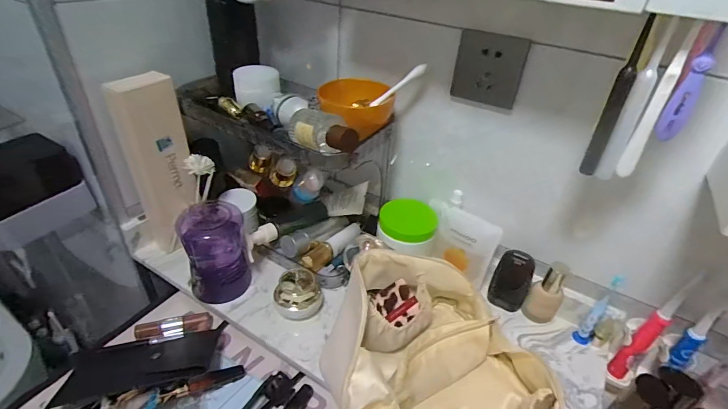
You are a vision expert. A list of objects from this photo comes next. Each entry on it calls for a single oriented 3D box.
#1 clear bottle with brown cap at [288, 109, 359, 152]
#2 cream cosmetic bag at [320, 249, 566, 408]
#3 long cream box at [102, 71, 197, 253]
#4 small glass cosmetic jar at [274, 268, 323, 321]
[{"bbox_3d":[-0.056,-0.092,0.497,0.111,0.036,0.047,22,39,23],"label":"clear bottle with brown cap"},{"bbox_3d":[0.087,0.207,0.482,0.231,0.128,0.317,-15,40,-25],"label":"cream cosmetic bag"},{"bbox_3d":[-0.316,-0.052,0.606,0.094,0.274,0.055,-17,41,-27],"label":"long cream box"},{"bbox_3d":[-0.097,0.130,0.581,0.071,0.047,0.066,-2,37,-9],"label":"small glass cosmetic jar"}]

